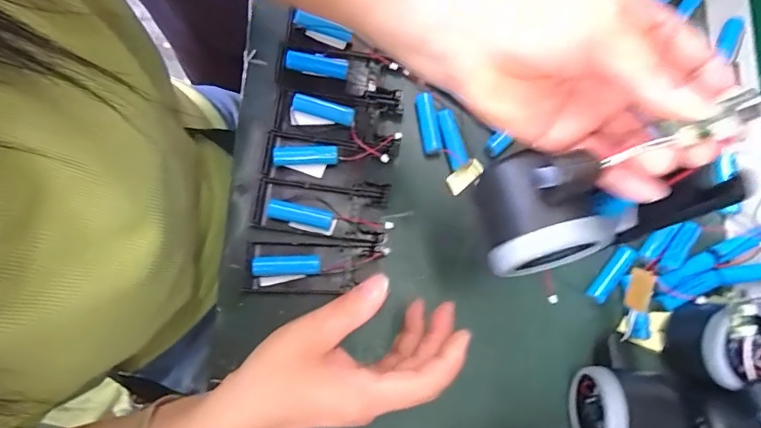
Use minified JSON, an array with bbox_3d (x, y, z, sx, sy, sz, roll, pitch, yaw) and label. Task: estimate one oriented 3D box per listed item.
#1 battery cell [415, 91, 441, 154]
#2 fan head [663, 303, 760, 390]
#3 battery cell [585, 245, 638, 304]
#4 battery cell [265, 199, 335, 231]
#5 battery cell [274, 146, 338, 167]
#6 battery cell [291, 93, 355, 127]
[{"bbox_3d":[0.039,-0.075,0.397,0.013,0.015,0.049,-11,79,-5],"label":"battery cell"},{"bbox_3d":[0.249,0.097,0.340,0.058,0.051,0.052,19,78,1],"label":"fan head"},{"bbox_3d":[0.181,0.046,0.372,0.017,0.011,0.048,37,79,5],"label":"battery cell"},{"bbox_3d":[-0.061,0.001,0.366,0.049,0.015,0.014,11,78,0],"label":"battery cell"},{"bbox_3d":[-0.059,-0.046,0.374,0.050,0.013,0.015,-3,79,-3],"label":"battery cell"},{"bbox_3d":[-0.046,-0.084,0.385,0.050,0.011,0.013,15,78,1],"label":"battery cell"}]

